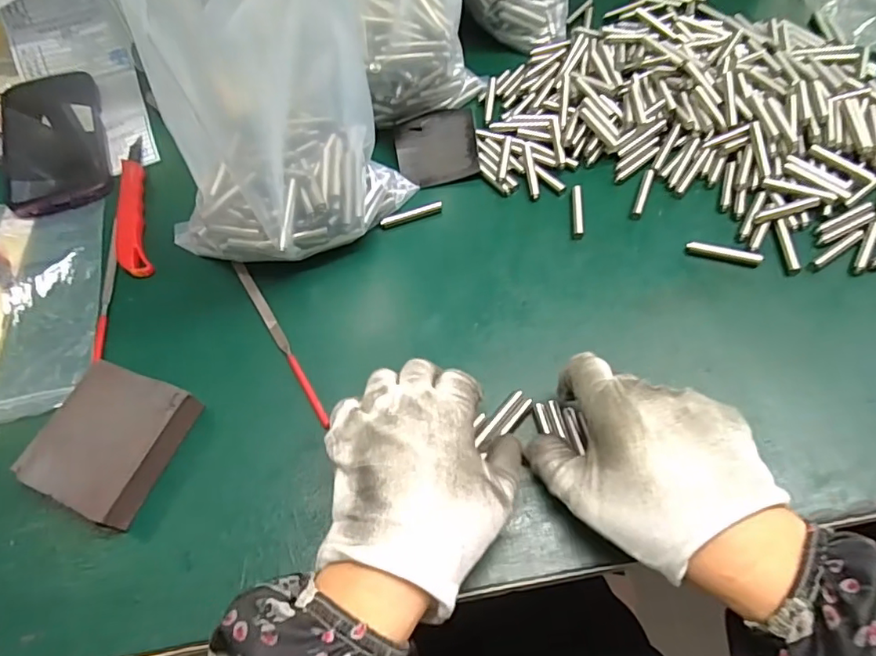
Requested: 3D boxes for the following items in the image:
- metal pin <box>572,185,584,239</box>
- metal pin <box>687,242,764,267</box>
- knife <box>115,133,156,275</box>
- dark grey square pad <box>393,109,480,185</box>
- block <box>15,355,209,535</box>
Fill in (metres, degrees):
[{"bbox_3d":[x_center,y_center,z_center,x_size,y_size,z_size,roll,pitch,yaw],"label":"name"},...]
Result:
[{"bbox_3d":[0.104,-0.087,0.405,0.008,0.007,0.048,3,59,6],"label":"metal pin"},{"bbox_3d":[0.197,-0.051,0.376,0.047,0.007,0.009,14,61,12],"label":"metal pin"},{"bbox_3d":[-0.247,-0.100,0.438,0.023,0.010,0.154,-19,59,-7],"label":"knife"},{"bbox_3d":[0.000,-0.145,0.439,0.064,0.005,0.063,-11,74,0],"label":"dark grey square pad"},{"bbox_3d":[-0.194,0.067,0.324,0.067,0.027,0.079,16,61,13],"label":"block"}]

